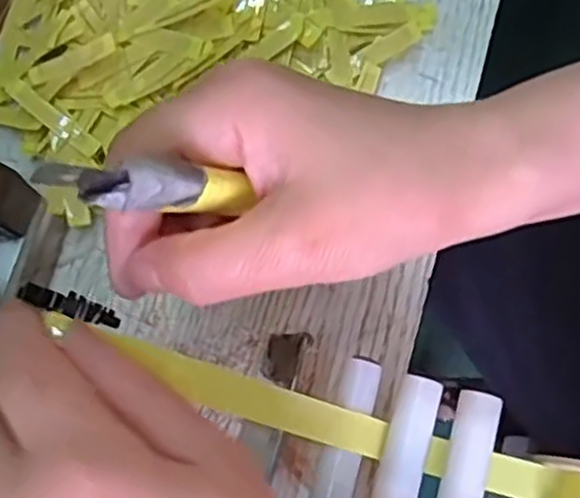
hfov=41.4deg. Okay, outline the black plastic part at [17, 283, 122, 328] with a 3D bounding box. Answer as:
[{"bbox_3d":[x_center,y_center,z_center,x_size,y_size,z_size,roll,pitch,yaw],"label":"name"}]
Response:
[{"bbox_3d":[-0.066,0.017,0.231,0.029,0.013,0.007,19,76,-3],"label":"black plastic part"}]

